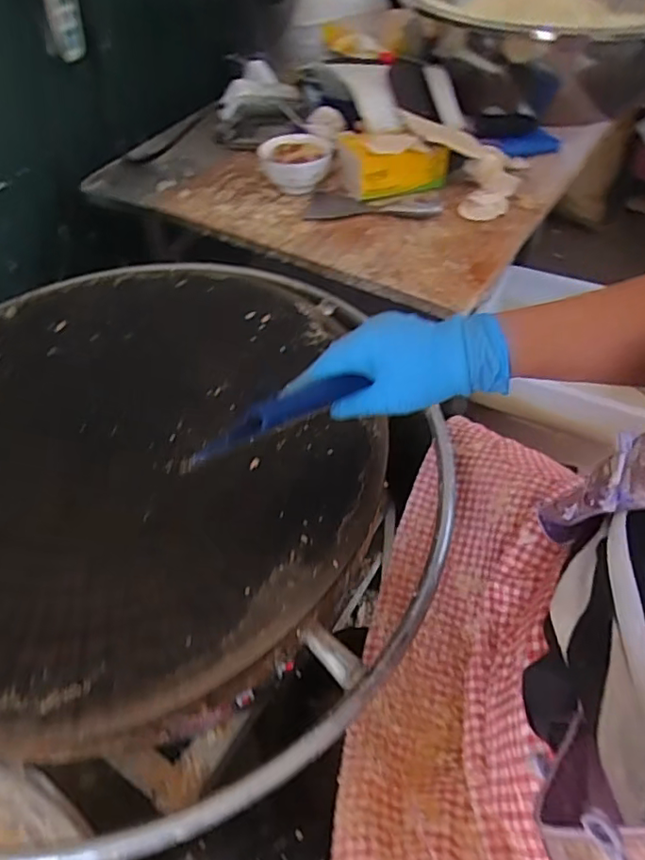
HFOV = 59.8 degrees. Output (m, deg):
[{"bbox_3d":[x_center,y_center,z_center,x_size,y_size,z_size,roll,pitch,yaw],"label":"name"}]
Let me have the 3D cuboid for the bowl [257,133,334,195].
[{"bbox_3d":[-0.045,-0.466,0.974,0.124,0.066,0.125,-1,50,1],"label":"bowl"}]

